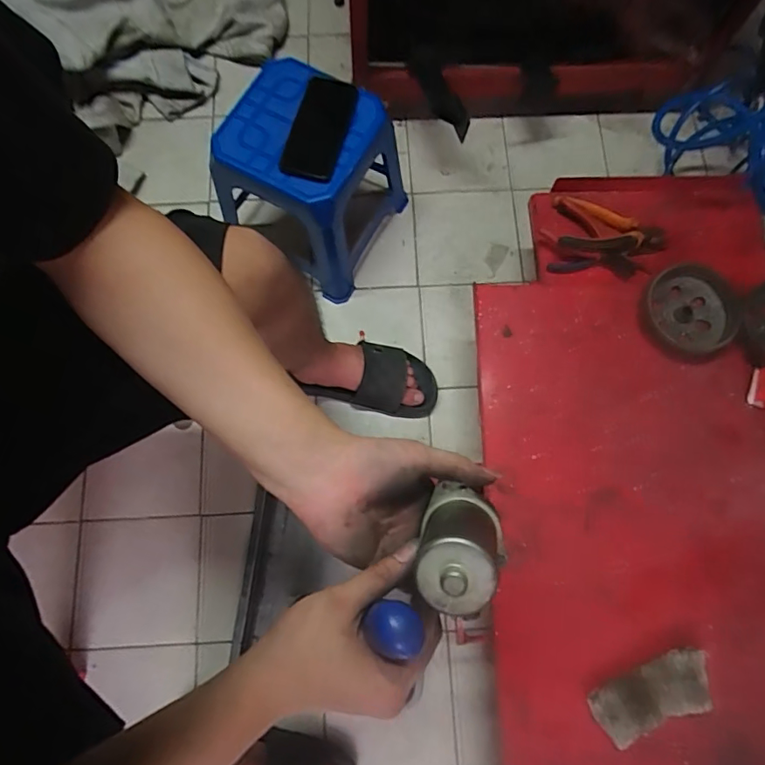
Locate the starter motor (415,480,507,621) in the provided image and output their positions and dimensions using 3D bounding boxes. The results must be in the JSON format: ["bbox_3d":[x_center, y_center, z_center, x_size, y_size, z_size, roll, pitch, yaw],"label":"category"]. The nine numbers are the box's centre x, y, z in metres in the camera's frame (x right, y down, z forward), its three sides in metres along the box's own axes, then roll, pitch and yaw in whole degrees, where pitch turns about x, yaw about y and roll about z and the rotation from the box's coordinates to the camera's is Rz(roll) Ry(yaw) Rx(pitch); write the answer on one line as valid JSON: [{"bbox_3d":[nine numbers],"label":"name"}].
[{"bbox_3d":[0.048,0.099,0.329,0.048,0.088,0.043,10,112,3],"label":"starter motor"}]

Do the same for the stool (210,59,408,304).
[{"bbox_3d":[-0.120,-0.346,0.881,0.246,0.264,0.257,27,78,7],"label":"stool"}]

